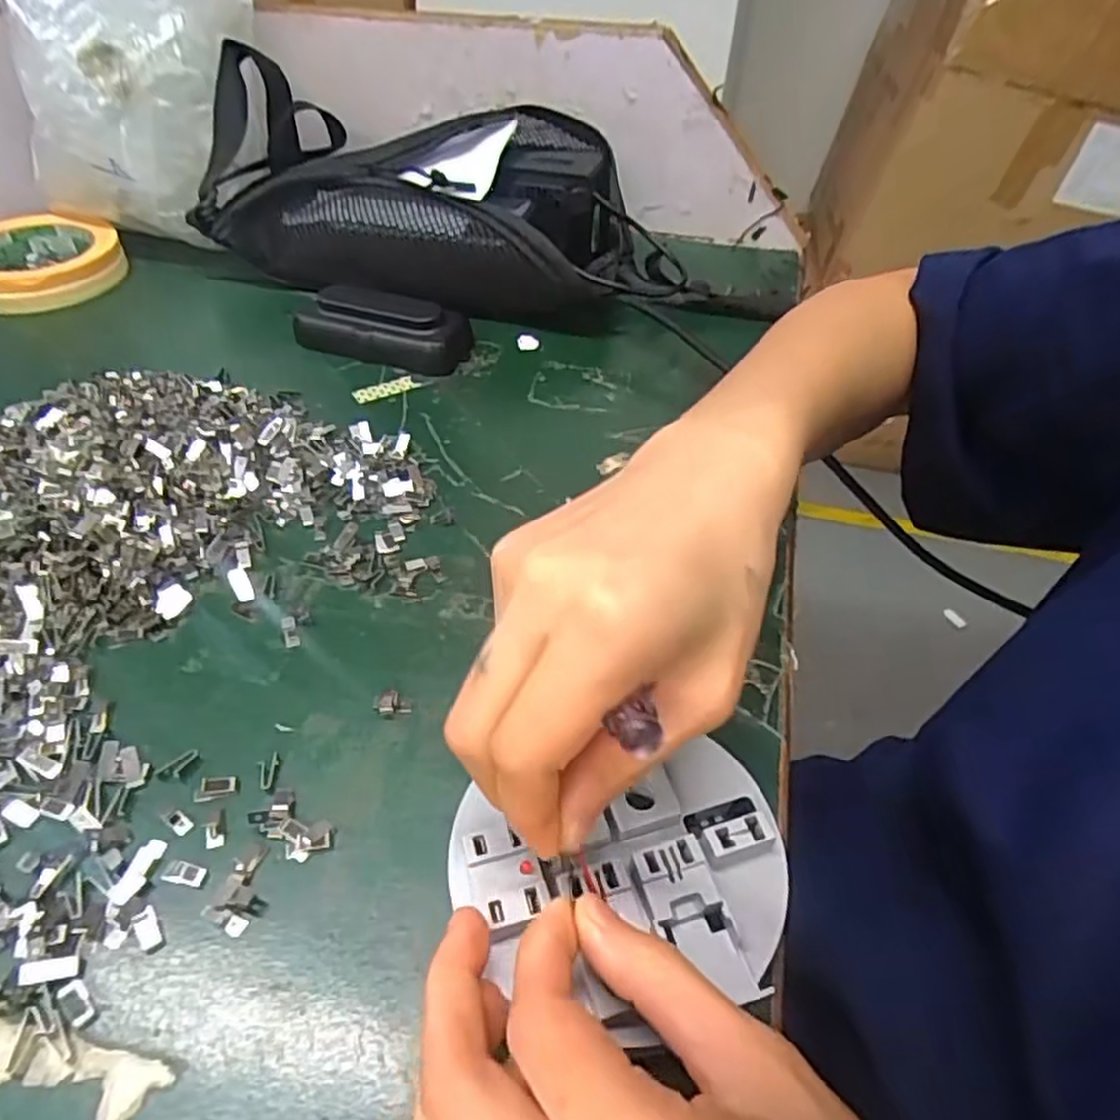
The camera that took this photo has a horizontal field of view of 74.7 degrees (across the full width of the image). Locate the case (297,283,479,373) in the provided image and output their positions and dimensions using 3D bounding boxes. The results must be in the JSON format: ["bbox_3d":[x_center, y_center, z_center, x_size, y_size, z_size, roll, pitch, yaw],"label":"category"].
[{"bbox_3d":[-0.109,-0.144,0.452,0.105,0.030,0.046,16,48,8],"label":"case"}]

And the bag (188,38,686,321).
[{"bbox_3d":[-0.084,-0.239,0.494,0.323,0.092,0.126,15,48,7],"label":"bag"}]

